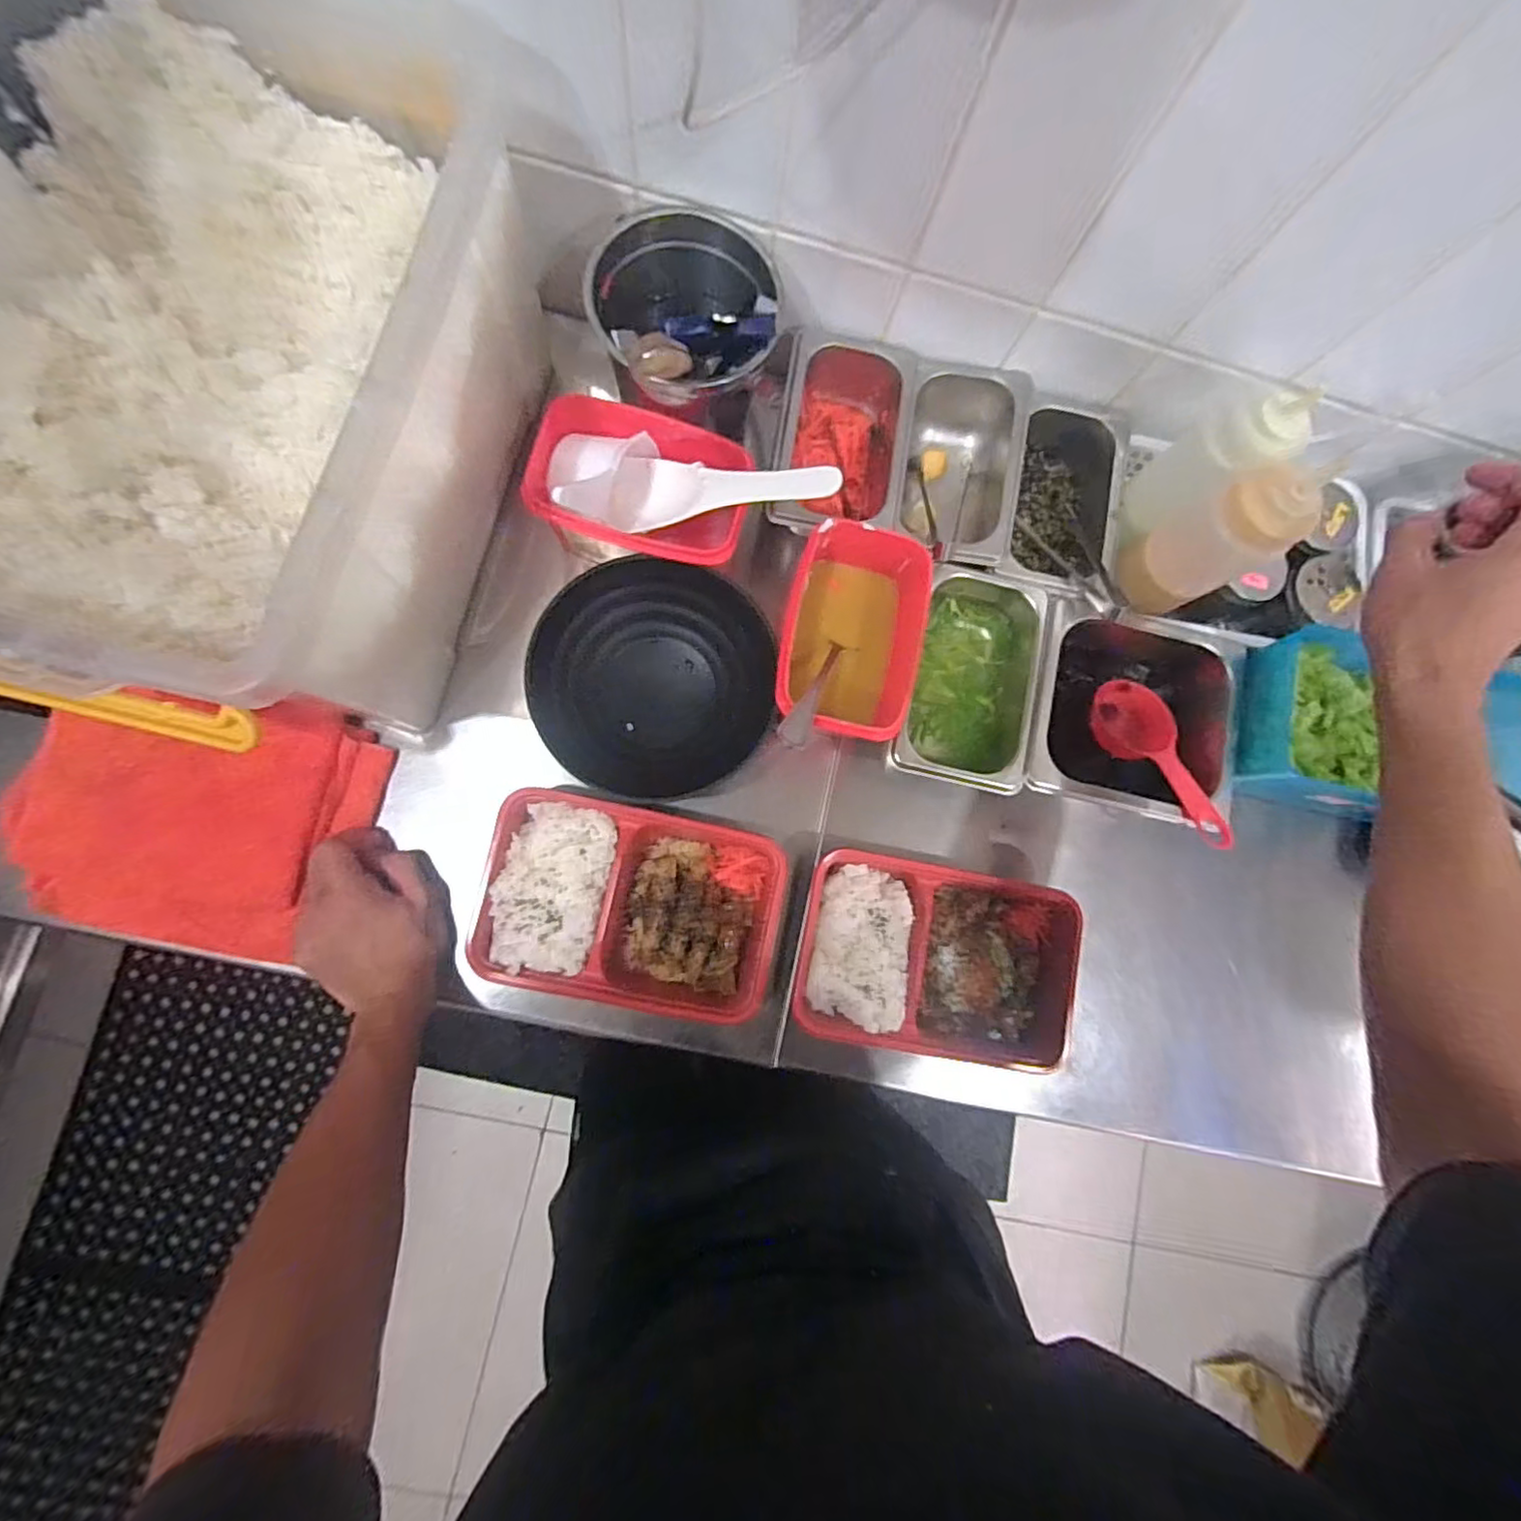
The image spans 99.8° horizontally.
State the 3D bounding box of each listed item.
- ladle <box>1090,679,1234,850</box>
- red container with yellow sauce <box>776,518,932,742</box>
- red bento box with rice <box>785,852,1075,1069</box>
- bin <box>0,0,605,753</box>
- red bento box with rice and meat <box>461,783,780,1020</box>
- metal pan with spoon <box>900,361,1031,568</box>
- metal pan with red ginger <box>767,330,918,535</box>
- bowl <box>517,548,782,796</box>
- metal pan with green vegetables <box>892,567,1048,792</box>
[{"bbox_3d":[0.331,0.000,0.529,0.052,0.026,0.155,-20,66,-9],"label":"ladle"},{"bbox_3d":[0.067,-0.094,0.514,0.107,0.087,0.155,11,82,-6],"label":"red container with yellow sauce"},{"bbox_3d":[0.139,0.158,0.516,0.212,0.051,0.139,11,82,-5],"label":"red bento box with rice"},{"bbox_3d":[-0.326,-0.238,0.410,0.294,0.208,0.417,13,82,-5],"label":"bin"},{"bbox_3d":[-0.096,0.111,0.489,0.215,0.038,0.141,13,82,-5],"label":"red bento box with rice and meat"},{"bbox_3d":[0.160,-0.242,0.560,0.101,0.090,0.181,12,82,-5],"label":"metal pan with spoon"},{"bbox_3d":[0.065,-0.265,0.541,0.102,0.070,0.171,10,82,-6],"label":"metal pan with red ginger"},{"bbox_3d":[-0.084,-0.064,0.523,0.179,0.064,0.179,-1,96,-9],"label":"bowl"},{"bbox_3d":[0.168,-0.065,0.538,0.100,0.071,0.175,14,82,-5],"label":"metal pan with green vegetables"}]

